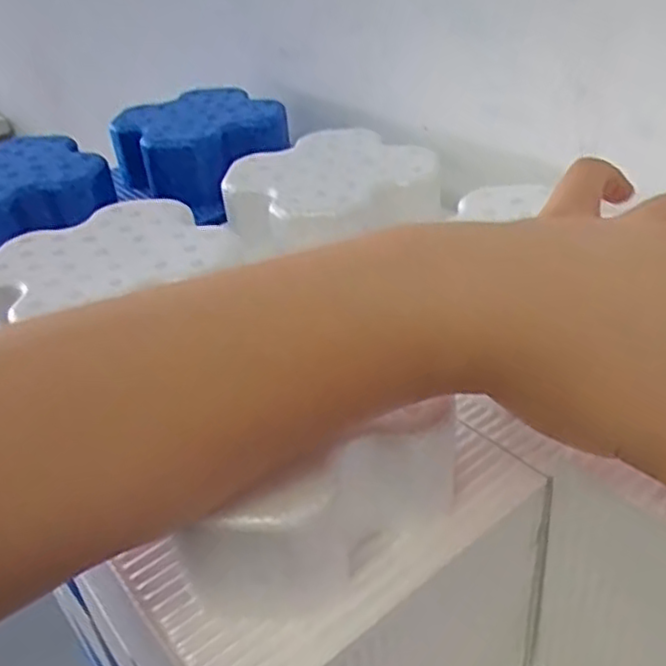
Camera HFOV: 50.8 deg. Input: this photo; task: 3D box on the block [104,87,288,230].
[{"bbox_3d":[-0.096,-0.140,0.526,0.117,0.052,0.112,26,47,36],"label":"block"}]

